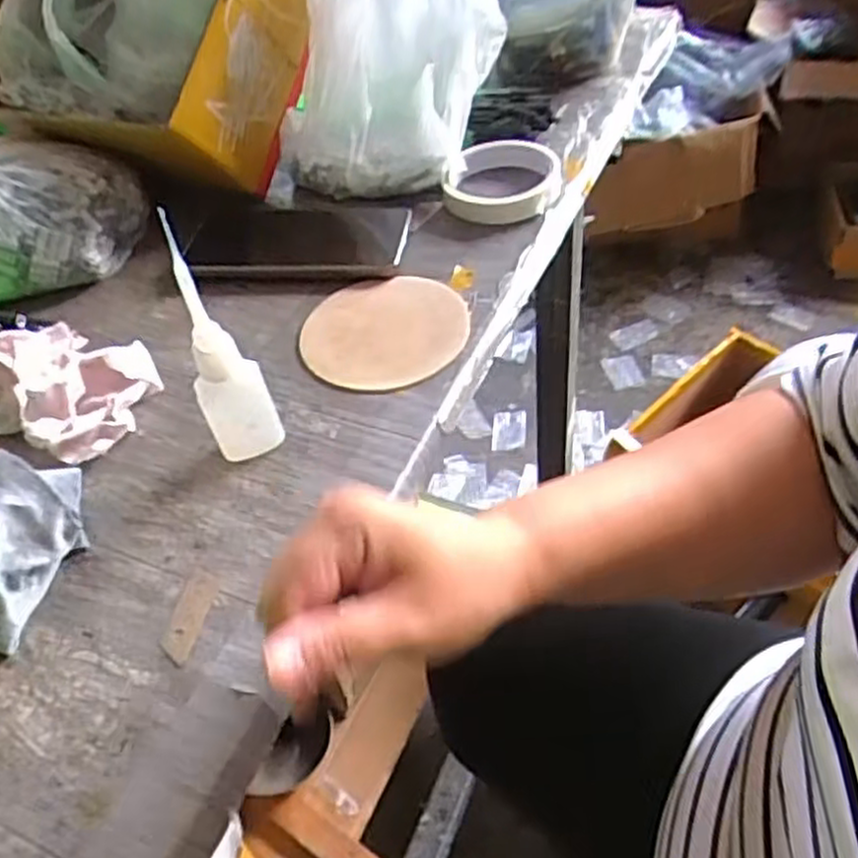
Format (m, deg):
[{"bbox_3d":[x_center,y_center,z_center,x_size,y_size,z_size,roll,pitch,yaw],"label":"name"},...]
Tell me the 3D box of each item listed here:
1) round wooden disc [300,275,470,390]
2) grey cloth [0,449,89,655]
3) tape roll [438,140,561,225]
[{"bbox_3d":[-0.029,-0.063,0.500,0.104,0.009,0.104,-3,47,3],"label":"round wooden disc"},{"bbox_3d":[-0.209,0.055,0.384,0.050,0.056,0.095,12,50,17],"label":"grey cloth"},{"bbox_3d":[0.054,-0.189,0.581,0.089,0.022,0.088,-3,47,3],"label":"tape roll"}]

